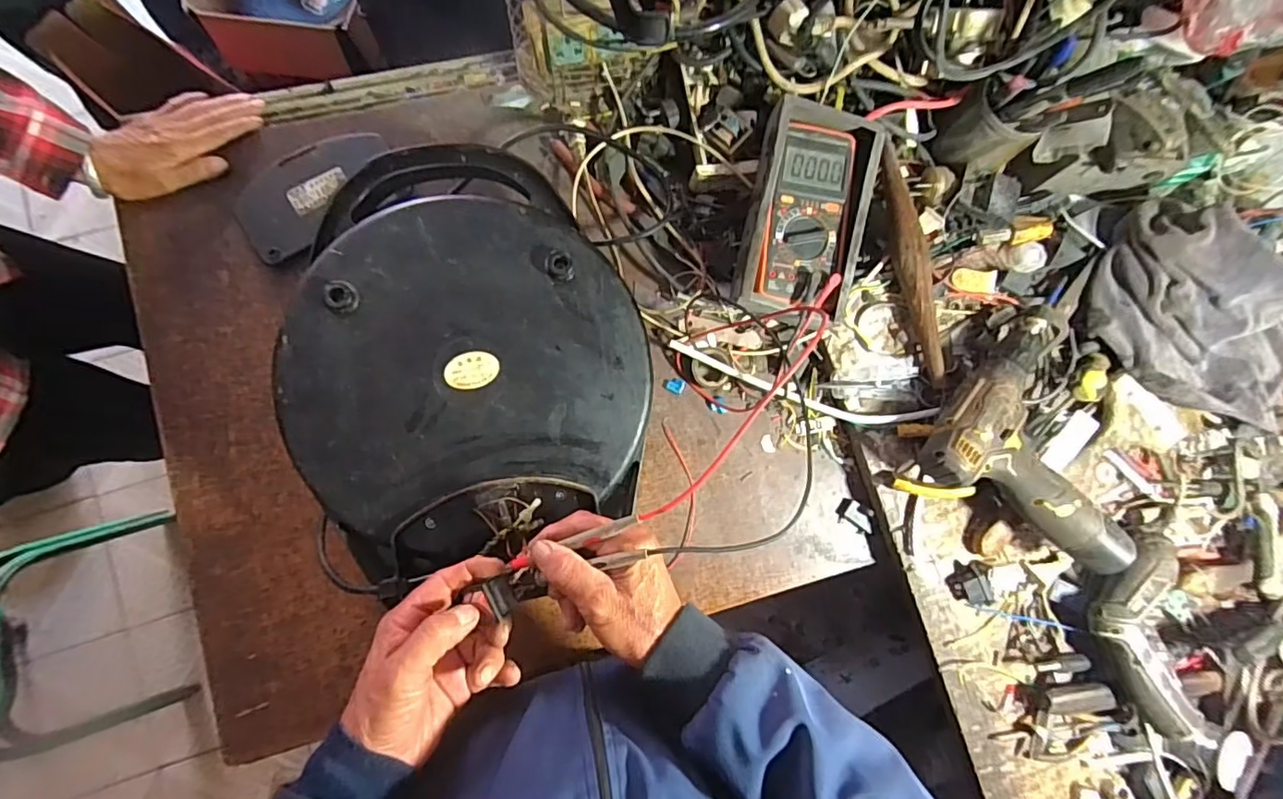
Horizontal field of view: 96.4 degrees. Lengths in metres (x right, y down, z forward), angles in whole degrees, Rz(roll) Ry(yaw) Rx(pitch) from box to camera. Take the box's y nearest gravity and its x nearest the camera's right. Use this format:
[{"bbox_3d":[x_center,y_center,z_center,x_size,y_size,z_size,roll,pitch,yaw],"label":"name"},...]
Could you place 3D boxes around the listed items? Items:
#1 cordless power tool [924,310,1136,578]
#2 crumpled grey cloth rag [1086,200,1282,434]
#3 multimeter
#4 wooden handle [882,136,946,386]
[{"bbox_3d":[0.387,0.015,0.546,0.183,0.081,0.224,31,83,0],"label":"cordless power tool"},{"bbox_3d":[0.546,-0.078,0.551,0.155,0.071,0.225,-41,88,-7],"label":"crumpled grey cloth rag"},{"bbox_3d":[0.162,-0.184,0.554,0.107,0.039,0.221,14,83,-3],"label":"multimeter"},{"bbox_3d":[0.275,-0.142,0.587,0.023,0.029,0.251,-6,85,-5],"label":"wooden handle"}]

